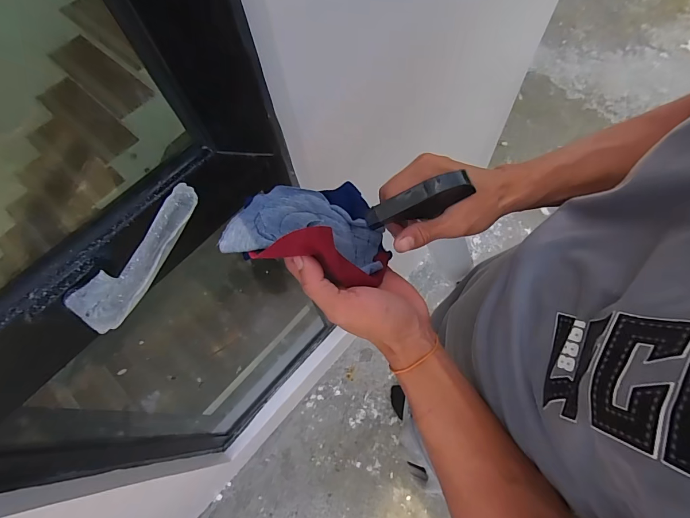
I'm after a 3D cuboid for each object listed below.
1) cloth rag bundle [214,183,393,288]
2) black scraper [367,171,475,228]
[{"bbox_3d":[-0.027,-0.035,0.314,0.127,0.092,0.105,7,68,5],"label":"cloth rag bundle"},{"bbox_3d":[0.060,-0.047,0.303,0.086,0.031,0.016,-20,68,5],"label":"black scraper"}]

